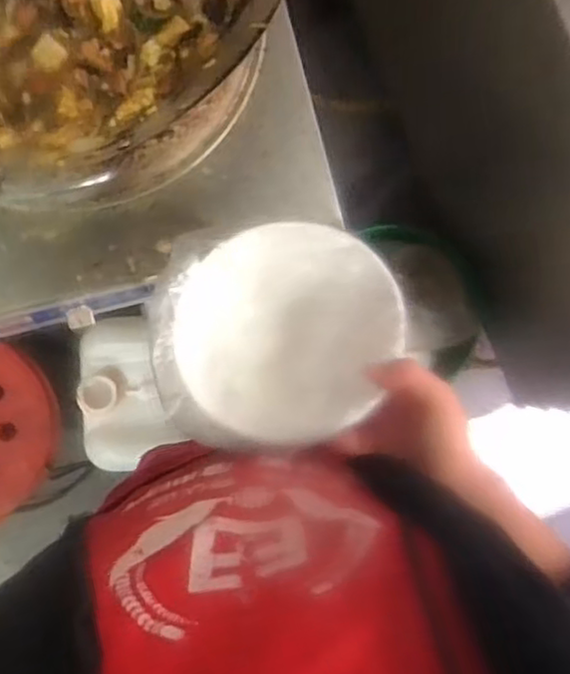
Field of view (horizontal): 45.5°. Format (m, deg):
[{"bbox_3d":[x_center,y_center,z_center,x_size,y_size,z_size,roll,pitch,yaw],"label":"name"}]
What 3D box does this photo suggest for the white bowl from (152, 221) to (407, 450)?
[{"bbox_3d":[-0.007,-0.003,0.506,0.175,0.056,0.160,-2,86,-5],"label":"white bowl"}]

